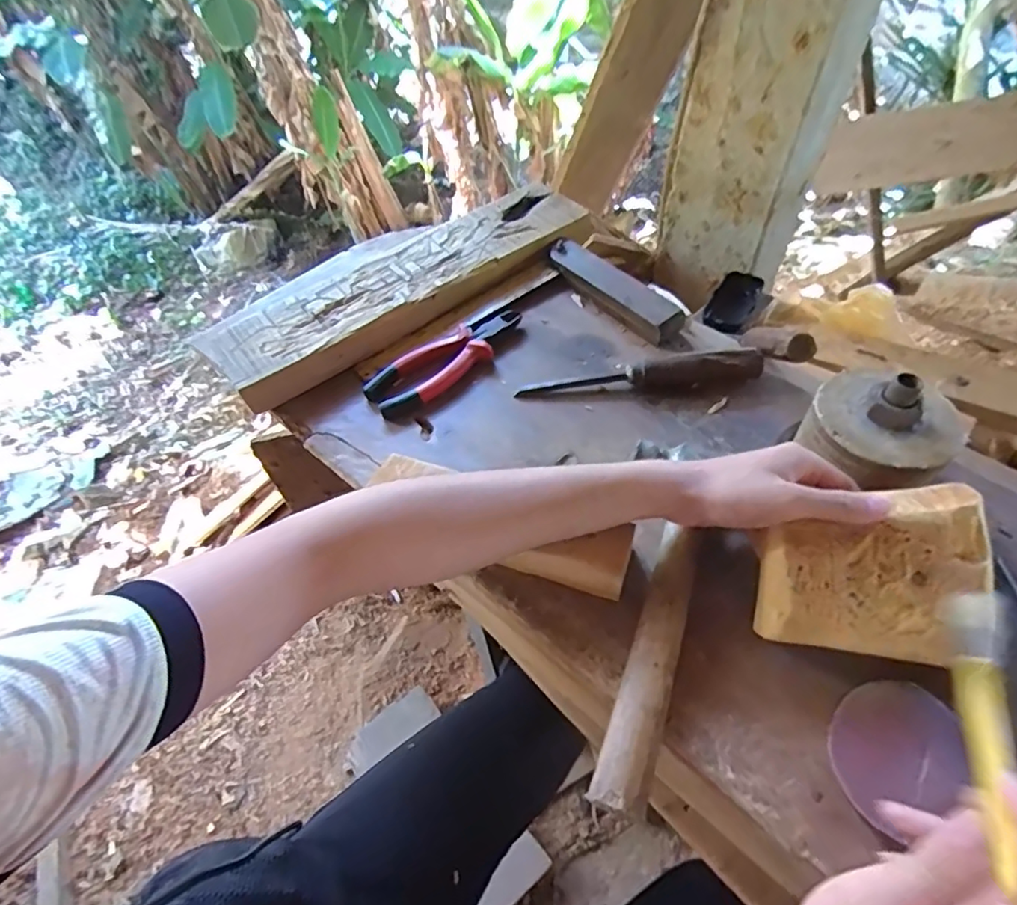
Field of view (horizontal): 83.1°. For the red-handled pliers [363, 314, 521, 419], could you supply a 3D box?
[{"bbox_3d":[-0.064,-0.101,0.604,0.185,0.016,0.060,-35,59,-20],"label":"red-handled pliers"}]

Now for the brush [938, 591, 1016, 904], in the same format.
[{"bbox_3d":[0.230,0.124,0.279,0.008,0.027,0.164,54,45,-8],"label":"brush"}]

